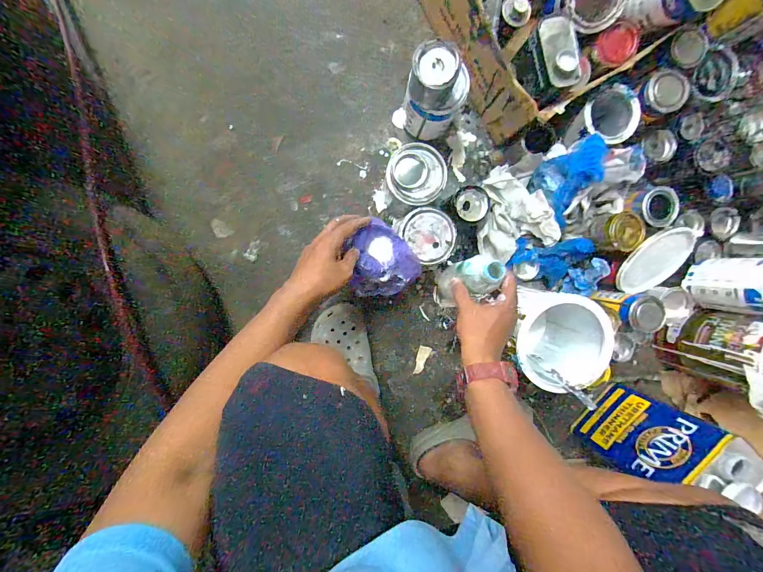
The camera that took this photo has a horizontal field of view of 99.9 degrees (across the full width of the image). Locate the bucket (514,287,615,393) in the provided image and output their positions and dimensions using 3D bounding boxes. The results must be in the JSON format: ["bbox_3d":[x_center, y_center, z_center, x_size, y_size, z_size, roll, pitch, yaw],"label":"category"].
[{"bbox_3d":[0.306,0.090,0.637,0.166,0.221,0.163,0,94,-5],"label":"bucket"}]

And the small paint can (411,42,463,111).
[{"bbox_3d":[0.086,-0.335,0.522,0.083,0.084,0.068,6,94,-5],"label":"small paint can"}]

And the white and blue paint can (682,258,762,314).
[{"bbox_3d":[0.692,0.000,0.609,0.100,0.136,0.103,1,94,-5],"label":"white and blue paint can"}]

